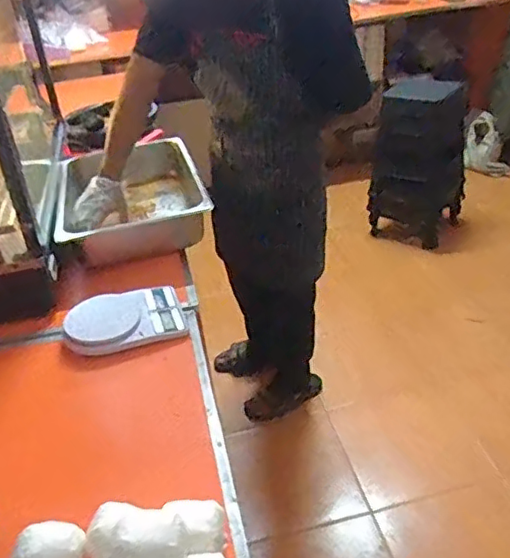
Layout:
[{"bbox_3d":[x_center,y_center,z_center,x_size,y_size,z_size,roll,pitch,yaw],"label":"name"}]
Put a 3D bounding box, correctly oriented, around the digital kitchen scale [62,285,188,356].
[{"bbox_3d":[-0.243,0.074,1.110,0.221,0.036,0.137,-10,33,-6],"label":"digital kitchen scale"}]

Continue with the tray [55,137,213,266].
[{"bbox_3d":[-0.302,-0.190,1.451,0.337,0.121,0.467,-11,34,-9],"label":"tray"}]

